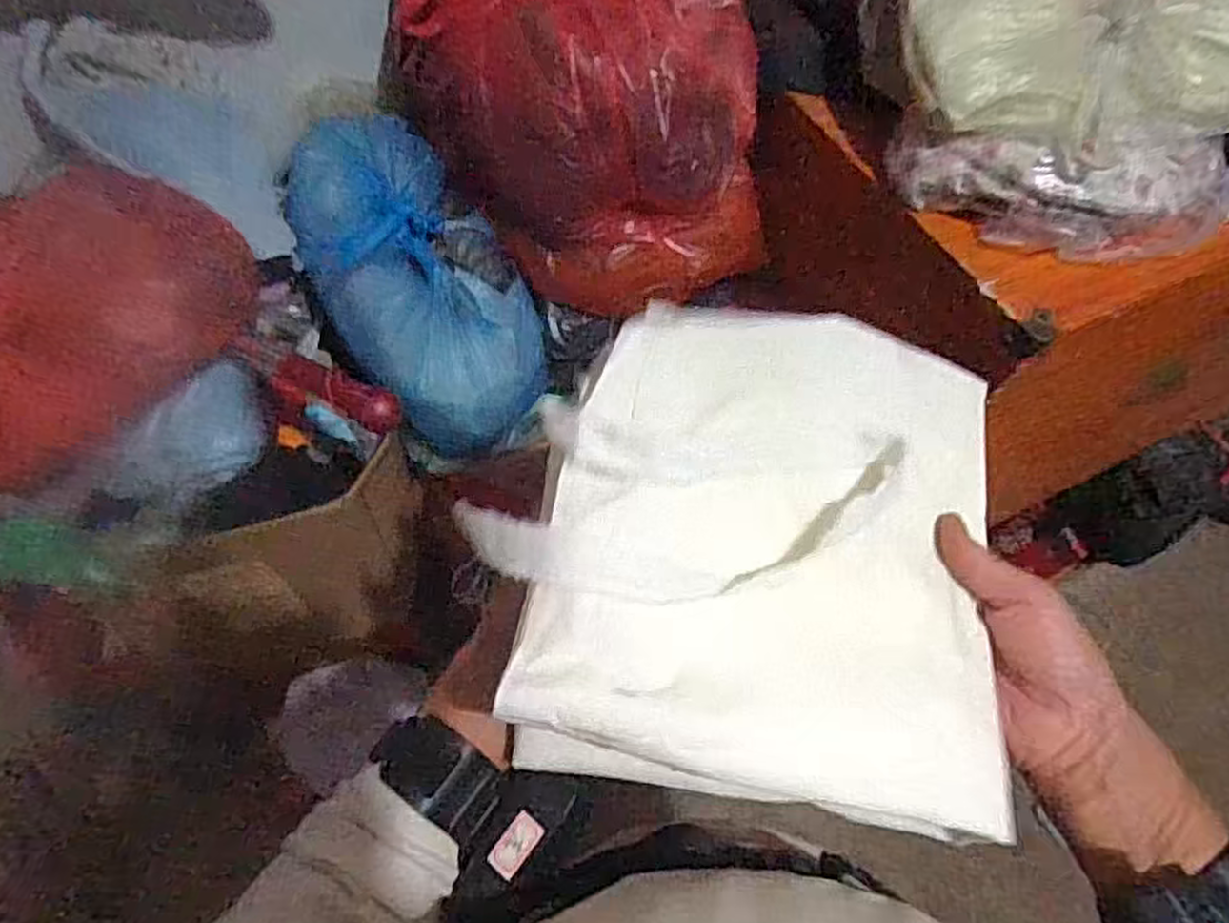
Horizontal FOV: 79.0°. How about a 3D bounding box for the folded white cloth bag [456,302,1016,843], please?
[{"bbox_3d":[0.071,0.030,0.343,0.234,0.021,0.228,14,66,-11],"label":"folded white cloth bag"}]

